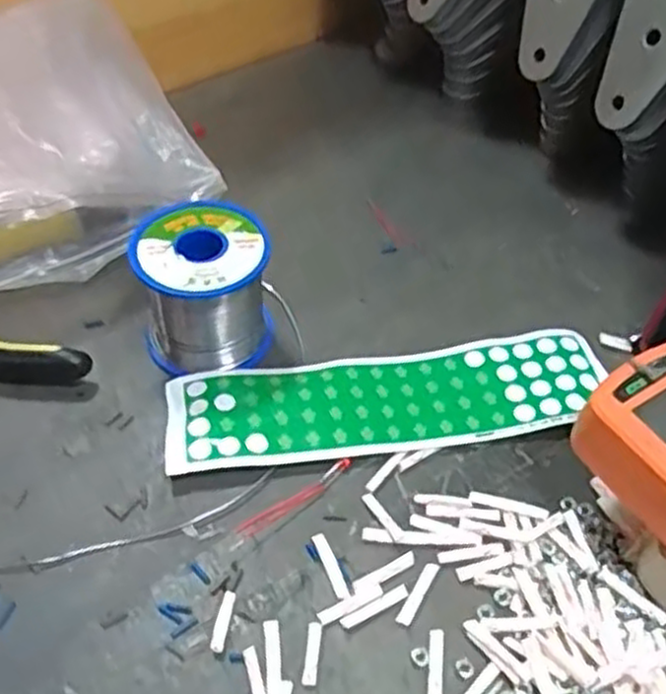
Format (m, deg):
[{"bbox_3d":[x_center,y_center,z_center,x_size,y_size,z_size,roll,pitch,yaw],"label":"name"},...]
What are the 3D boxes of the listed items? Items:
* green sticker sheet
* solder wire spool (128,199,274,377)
[{"bbox_3d":[0.028,0.025,0.387,0.216,0.007,0.059,-6,47,-8],"label":"green sticker sheet"},{"bbox_3d":[-0.064,-0.028,0.392,0.063,0.065,0.060,-8,48,-8],"label":"solder wire spool"}]

